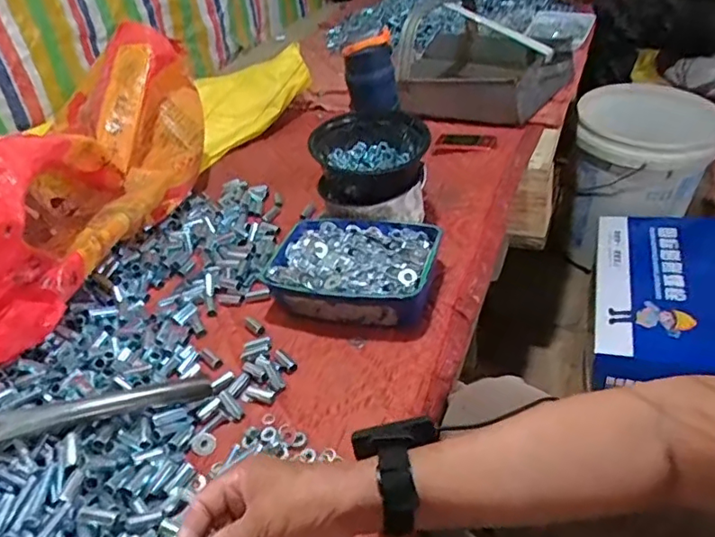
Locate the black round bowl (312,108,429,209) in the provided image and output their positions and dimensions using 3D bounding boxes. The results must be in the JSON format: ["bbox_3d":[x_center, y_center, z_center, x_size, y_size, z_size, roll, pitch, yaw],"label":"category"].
[{"bbox_3d":[0.023,-0.168,0.787,0.143,0.089,0.155,-4,38,3],"label":"black round bowl"}]

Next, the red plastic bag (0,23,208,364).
[{"bbox_3d":[-0.445,-0.141,0.767,0.267,0.211,0.571,1,38,14],"label":"red plastic bag"}]

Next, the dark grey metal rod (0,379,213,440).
[{"bbox_3d":[-0.262,0.143,0.567,0.216,0.028,0.027,-6,36,-22],"label":"dark grey metal rod"}]

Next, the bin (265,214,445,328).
[{"bbox_3d":[-0.003,0.002,0.709,0.207,0.071,0.147,7,40,16],"label":"bin"}]

